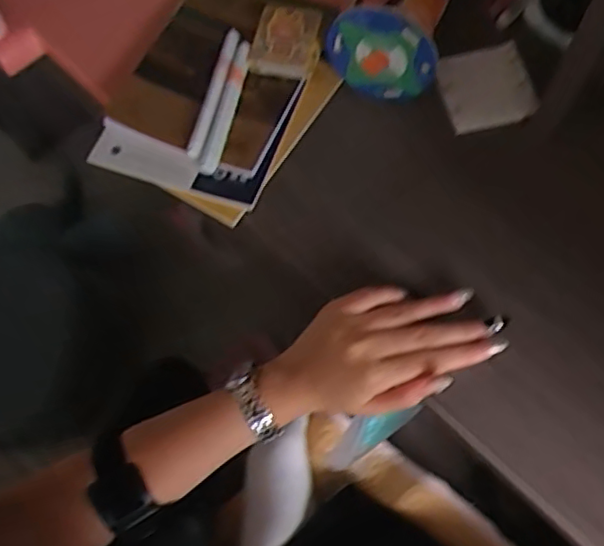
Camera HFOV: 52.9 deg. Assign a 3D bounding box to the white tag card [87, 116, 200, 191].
[{"bbox_3d":[-0.124,-0.092,0.482,0.087,0.007,0.036,19,87,9],"label":"white tag card"}]

